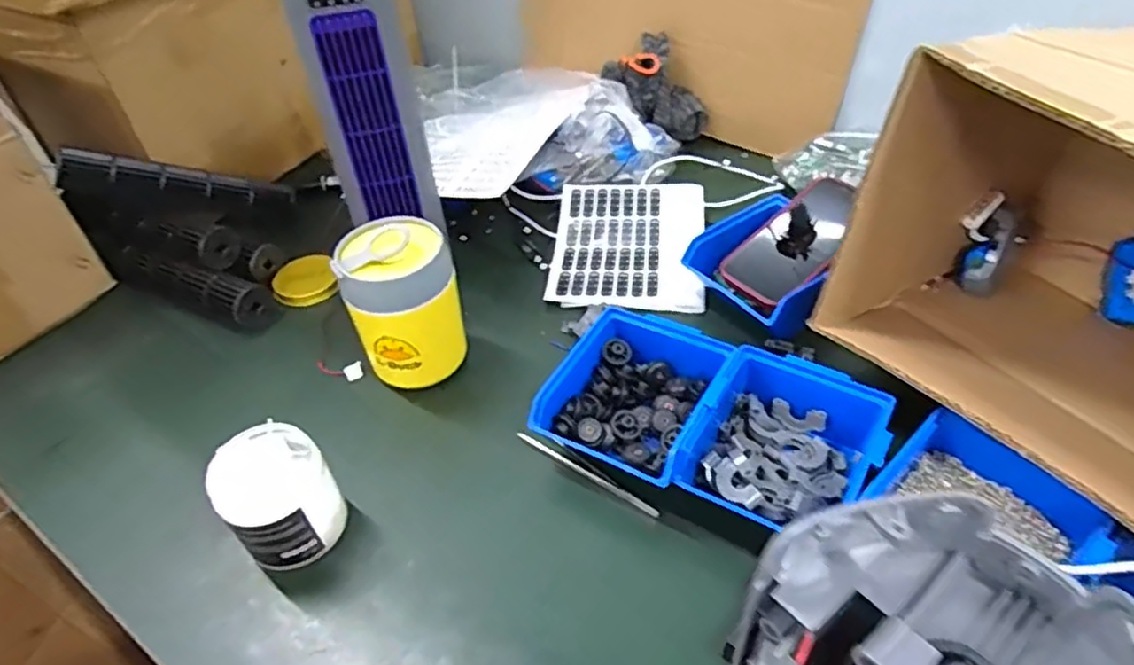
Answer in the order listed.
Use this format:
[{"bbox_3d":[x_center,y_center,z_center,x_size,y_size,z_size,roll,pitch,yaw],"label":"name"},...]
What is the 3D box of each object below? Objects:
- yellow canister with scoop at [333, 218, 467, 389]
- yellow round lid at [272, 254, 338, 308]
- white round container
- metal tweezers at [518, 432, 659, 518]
[{"bbox_3d":[-0.140,-0.023,0.605,0.090,0.139,0.083,-3,44,2],"label":"yellow canister with scoop"},{"bbox_3d":[-0.279,-0.057,0.738,0.062,0.017,0.067,-3,44,2],"label":"yellow round lid"},{"bbox_3d":[-0.207,0.121,0.503,0.072,0.082,0.074,-3,44,2],"label":"white round container"},{"bbox_3d":[0.014,0.111,0.550,0.132,0.008,0.008,25,53,25],"label":"metal tweezers"}]

